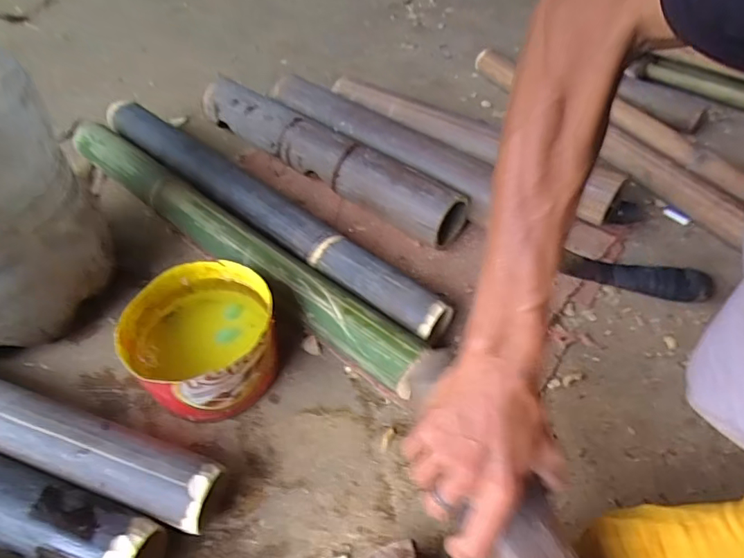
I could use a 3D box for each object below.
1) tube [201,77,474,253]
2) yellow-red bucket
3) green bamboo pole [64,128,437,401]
[{"bbox_3d":[-0.082,-0.200,0.788,0.501,0.068,0.079,32,56,23],"label":"tube"},{"bbox_3d":[-0.185,0.071,0.561,0.152,0.098,0.147,1,50,-1],"label":"yellow-red bucket"},{"bbox_3d":[-0.202,-0.054,0.681,0.664,0.066,0.065,33,57,23],"label":"green bamboo pole"}]

